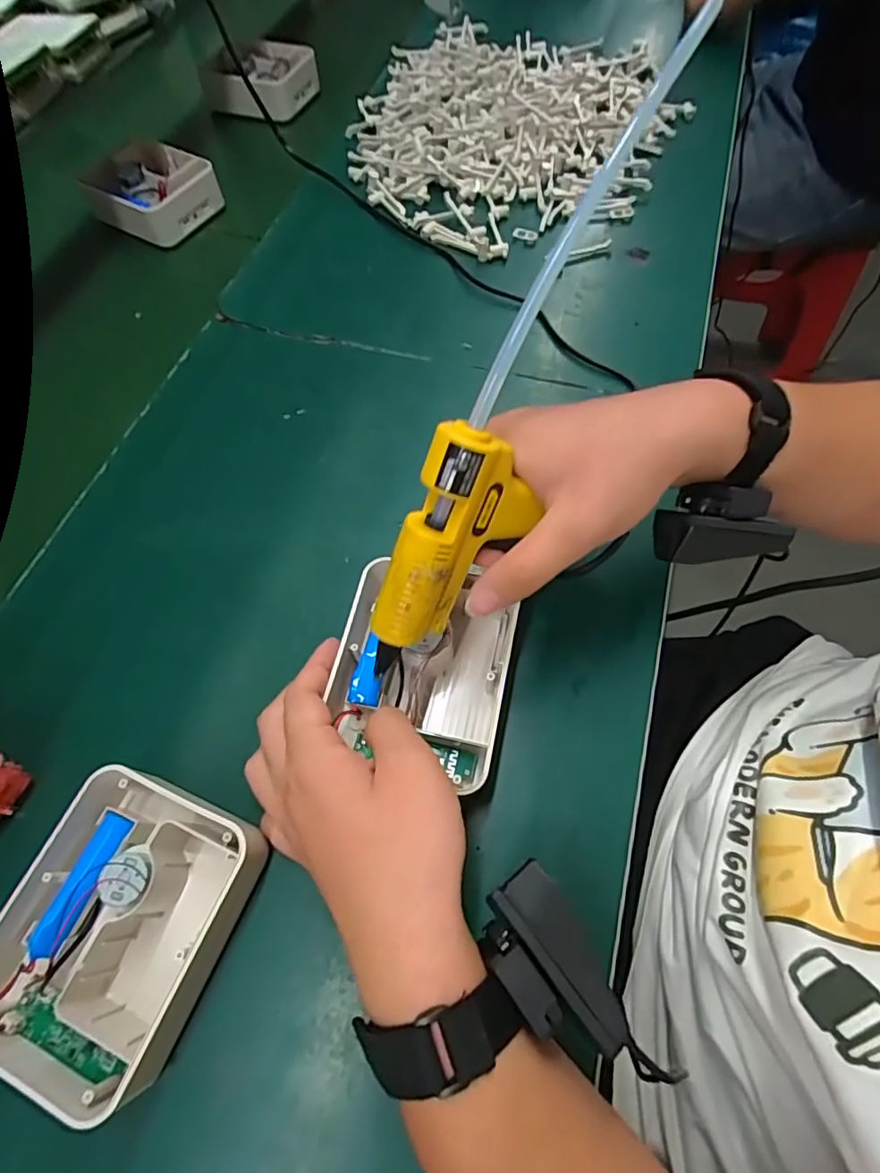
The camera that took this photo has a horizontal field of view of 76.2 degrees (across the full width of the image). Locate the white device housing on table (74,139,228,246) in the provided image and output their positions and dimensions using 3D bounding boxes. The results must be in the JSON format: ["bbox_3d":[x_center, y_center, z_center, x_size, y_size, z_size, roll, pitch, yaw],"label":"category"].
[{"bbox_3d":[-0.308,-0.427,0.605,0.122,0.039,0.098,26,68,16],"label":"white device housing on table"}]

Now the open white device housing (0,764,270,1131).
[{"bbox_3d":[-0.161,0.170,0.285,0.101,0.048,0.134,21,67,14],"label":"open white device housing"}]

